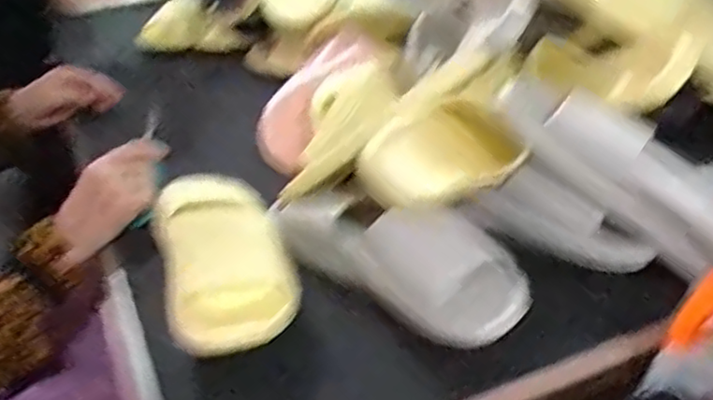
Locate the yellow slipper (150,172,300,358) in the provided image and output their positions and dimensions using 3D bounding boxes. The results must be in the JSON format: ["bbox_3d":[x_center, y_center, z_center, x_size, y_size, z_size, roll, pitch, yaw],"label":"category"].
[{"bbox_3d":[-0.130,0.036,0.665,0.114,0.066,0.278,-14,36,-15],"label":"yellow slipper"}]

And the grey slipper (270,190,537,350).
[{"bbox_3d":[0.024,0.043,0.639,0.277,0.057,0.085,24,43,34],"label":"grey slipper"}]

